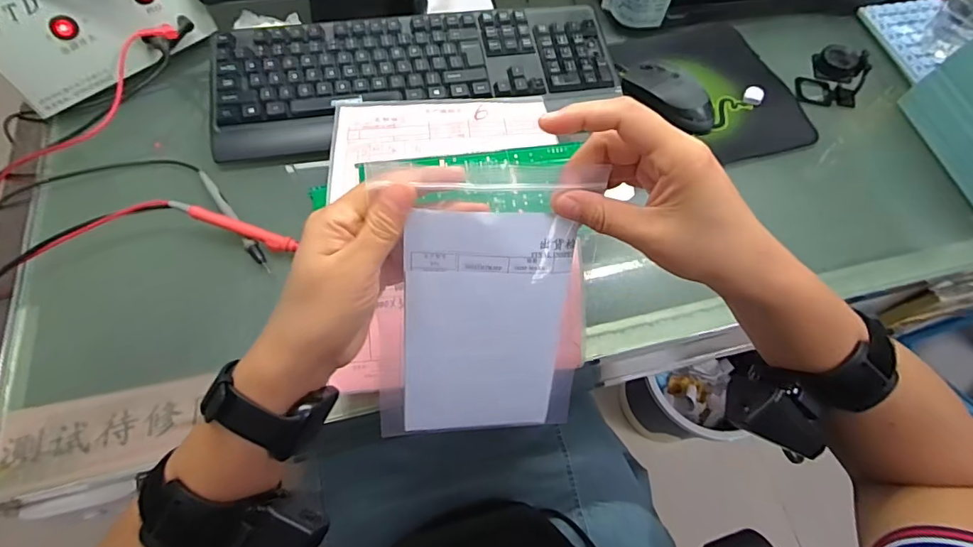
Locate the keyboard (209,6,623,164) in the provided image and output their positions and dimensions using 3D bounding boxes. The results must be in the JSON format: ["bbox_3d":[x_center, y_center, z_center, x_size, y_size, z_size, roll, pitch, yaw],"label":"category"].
[{"bbox_3d":[-0.072,-0.217,0.533,0.436,0.037,0.156,-8,64,-7],"label":"keyboard"}]

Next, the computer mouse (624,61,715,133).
[{"bbox_3d":[0.206,-0.200,0.544,0.111,0.033,0.054,40,68,16],"label":"computer mouse"}]

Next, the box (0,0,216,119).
[{"bbox_3d":[-0.432,-0.292,0.499,0.167,0.109,0.198,41,68,16],"label":"box"}]

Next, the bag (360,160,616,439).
[{"bbox_3d":[-0.003,0.027,0.315,0.132,0.193,0.011,-1,28,-8],"label":"bag"}]

